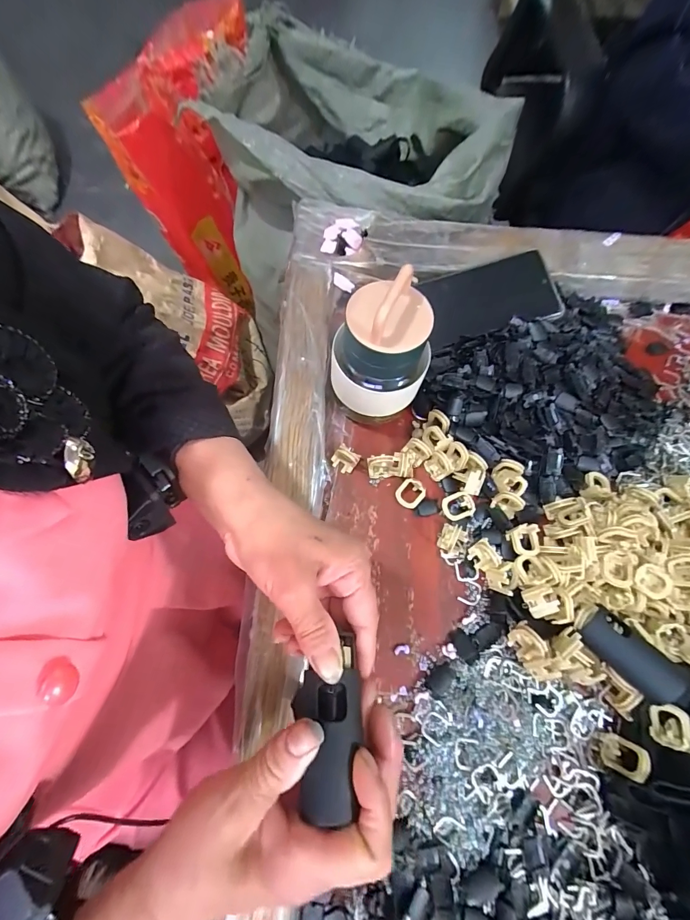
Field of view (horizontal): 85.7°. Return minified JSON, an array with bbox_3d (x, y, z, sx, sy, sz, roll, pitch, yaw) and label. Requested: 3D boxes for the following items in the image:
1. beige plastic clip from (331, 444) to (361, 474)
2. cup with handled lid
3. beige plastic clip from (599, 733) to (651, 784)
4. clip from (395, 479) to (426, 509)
[{"bbox_3d":[0.000,-0.001,0.322,0.023,0.024,0.017,18,70,5],"label":"beige plastic clip"},{"bbox_3d":[0.030,-0.082,0.281,0.067,0.112,0.060,27,71,8],"label":"cup with handled lid"},{"bbox_3d":[0.193,0.205,0.257,0.009,0.028,0.022,37,66,-27],"label":"beige plastic clip"},{"bbox_3d":[0.056,0.029,0.321,0.022,0.008,0.025,39,99,4],"label":"clip"}]

